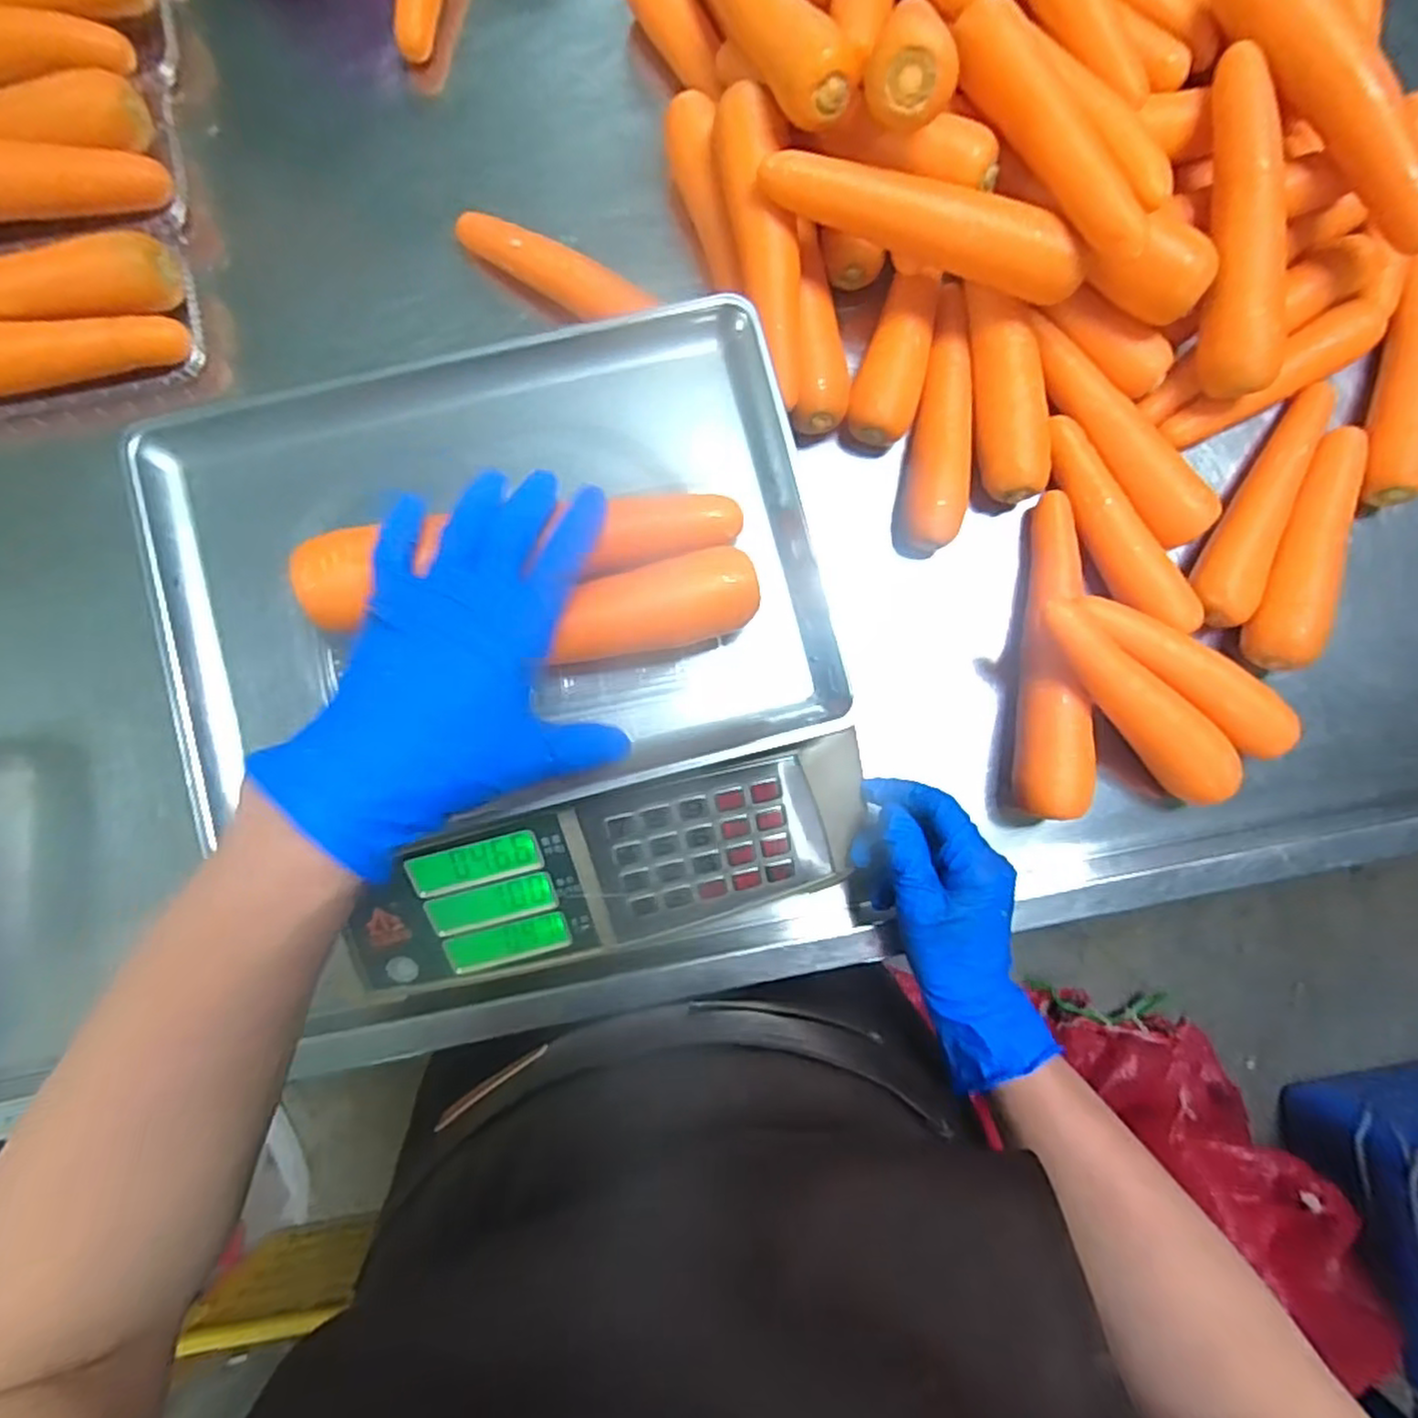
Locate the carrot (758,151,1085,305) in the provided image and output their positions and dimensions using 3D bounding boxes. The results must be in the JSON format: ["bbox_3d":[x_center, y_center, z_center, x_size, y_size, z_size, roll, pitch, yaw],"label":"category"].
[{"bbox_3d":[0.133,-0.296,0.430,0.206,0.037,0.035,15,86,-1],"label":"carrot"}]

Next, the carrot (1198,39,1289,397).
[{"bbox_3d":[0.347,-0.313,0.468,0.048,0.057,0.208,-1,86,-2],"label":"carrot"}]

